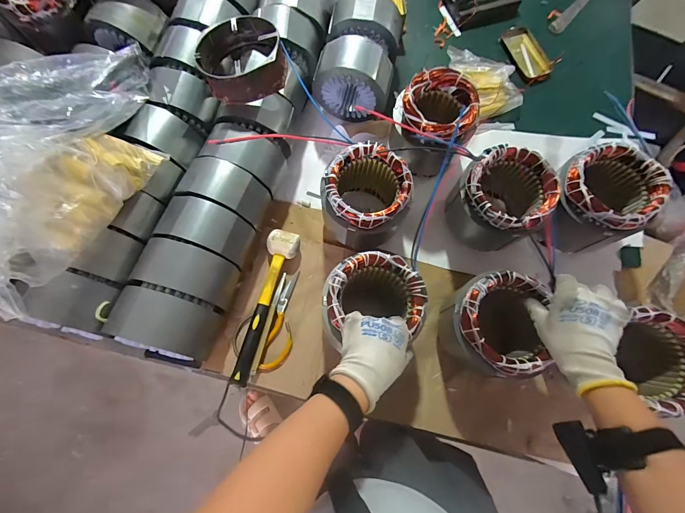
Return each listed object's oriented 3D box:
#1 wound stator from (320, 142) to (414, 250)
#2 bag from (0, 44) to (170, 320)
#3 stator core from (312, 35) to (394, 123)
[{"bbox_3d":[0.037,-0.099,0.578,0.137,0.148,0.136,0,75,-2],"label":"wound stator"},{"bbox_3d":[-0.391,-0.154,0.452,0.169,0.173,0.444,21,76,4],"label":"bag"},{"bbox_3d":[0.026,-0.355,0.653,0.148,0.129,0.093,21,76,4],"label":"stator core"}]

